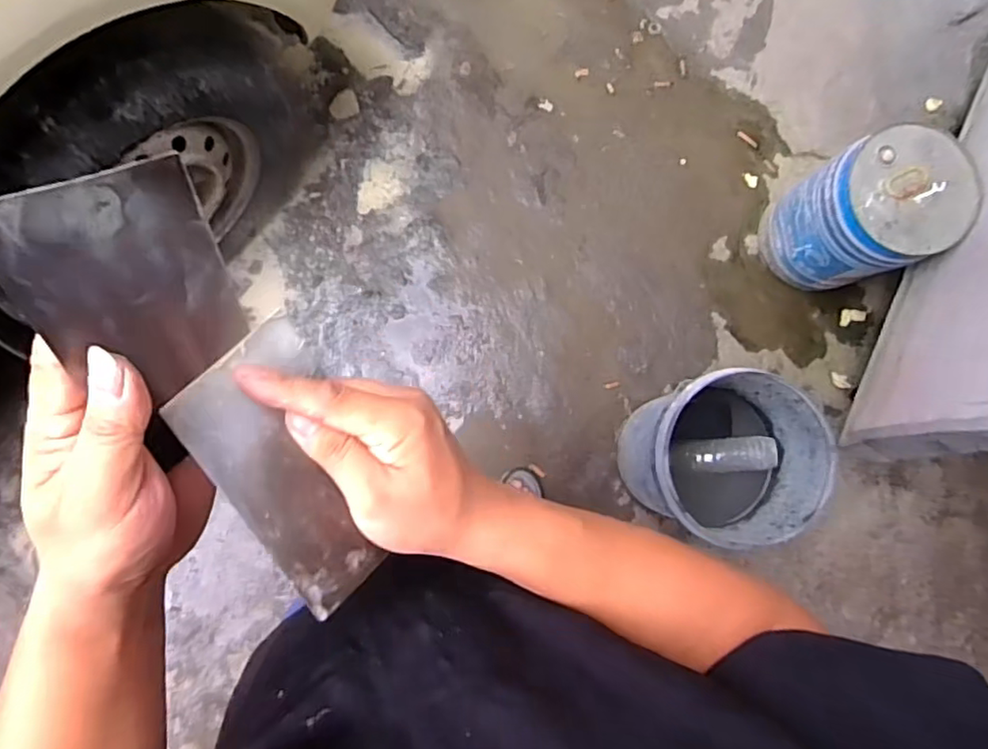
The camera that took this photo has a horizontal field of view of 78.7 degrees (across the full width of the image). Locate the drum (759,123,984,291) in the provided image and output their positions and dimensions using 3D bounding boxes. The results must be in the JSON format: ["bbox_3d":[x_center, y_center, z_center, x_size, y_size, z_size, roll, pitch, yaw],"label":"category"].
[{"bbox_3d":[0.795,-0.339,1.314,0.234,0.358,0.251,1,83,-5],"label":"drum"}]

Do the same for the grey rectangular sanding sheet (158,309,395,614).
[{"bbox_3d":[-0.095,0.046,0.298,0.069,0.004,0.134,-41,108,-35],"label":"grey rectangular sanding sheet"}]

